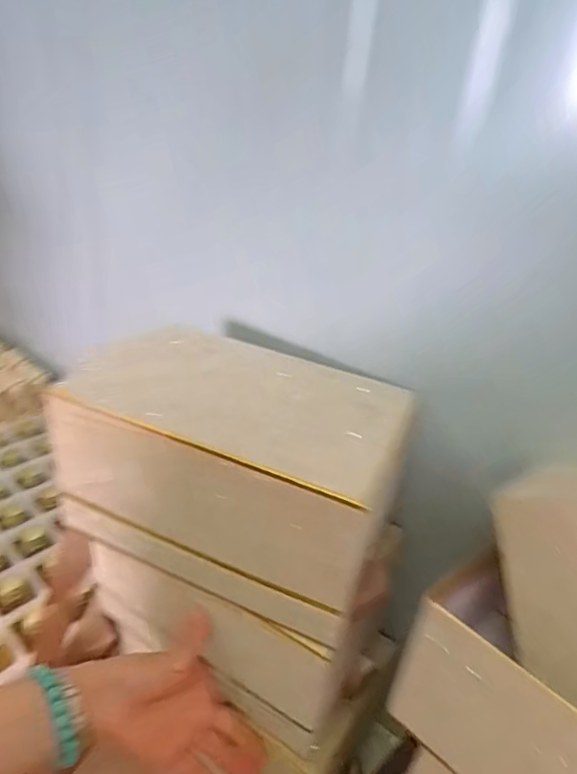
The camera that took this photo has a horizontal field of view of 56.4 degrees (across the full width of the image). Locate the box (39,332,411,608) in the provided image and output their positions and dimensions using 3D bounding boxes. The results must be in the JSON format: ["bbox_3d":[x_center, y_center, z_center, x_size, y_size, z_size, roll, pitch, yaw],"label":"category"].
[{"bbox_3d":[-0.043,0.053,0.427,0.236,0.106,0.130,17,31,17],"label":"box"}]

